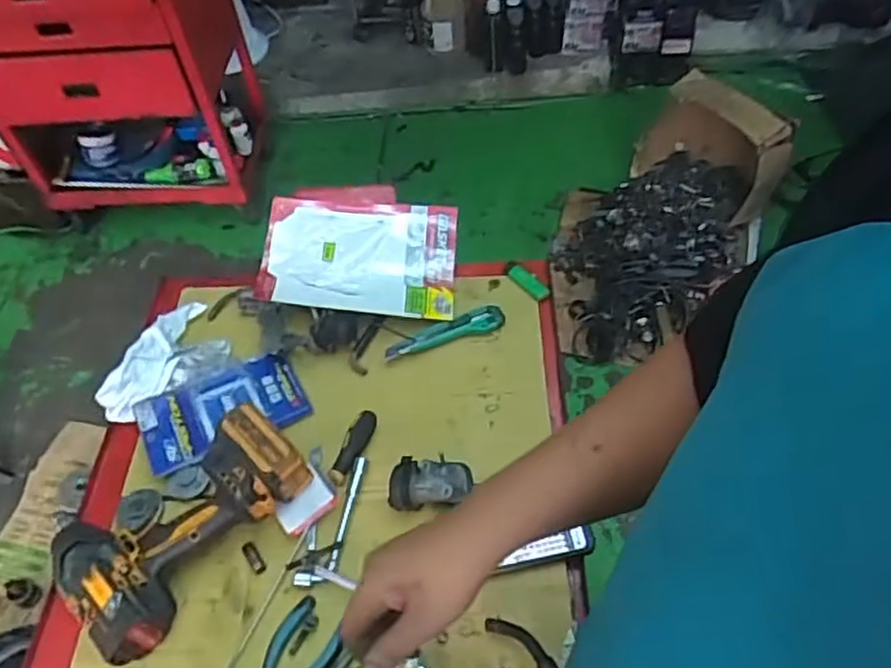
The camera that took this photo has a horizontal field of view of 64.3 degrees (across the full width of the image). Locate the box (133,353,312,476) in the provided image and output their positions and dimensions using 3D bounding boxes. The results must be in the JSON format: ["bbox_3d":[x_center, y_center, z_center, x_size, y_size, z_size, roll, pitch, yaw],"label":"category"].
[{"bbox_3d":[-0.289,0.100,0.911,0.202,0.023,0.111,-22,53,-12],"label":"box"}]

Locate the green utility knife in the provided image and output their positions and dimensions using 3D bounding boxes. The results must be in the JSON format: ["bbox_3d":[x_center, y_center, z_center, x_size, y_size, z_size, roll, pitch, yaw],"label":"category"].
[{"bbox_3d":[-0.002,-0.006,0.968,0.168,0.016,0.040,-15,52,-7],"label":"green utility knife"}]

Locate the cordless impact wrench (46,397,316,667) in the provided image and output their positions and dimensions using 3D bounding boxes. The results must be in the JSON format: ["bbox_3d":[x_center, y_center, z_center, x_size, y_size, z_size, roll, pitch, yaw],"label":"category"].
[{"bbox_3d":[-0.286,0.202,0.776,0.265,0.072,0.159,-36,57,-21],"label":"cordless impact wrench"}]

